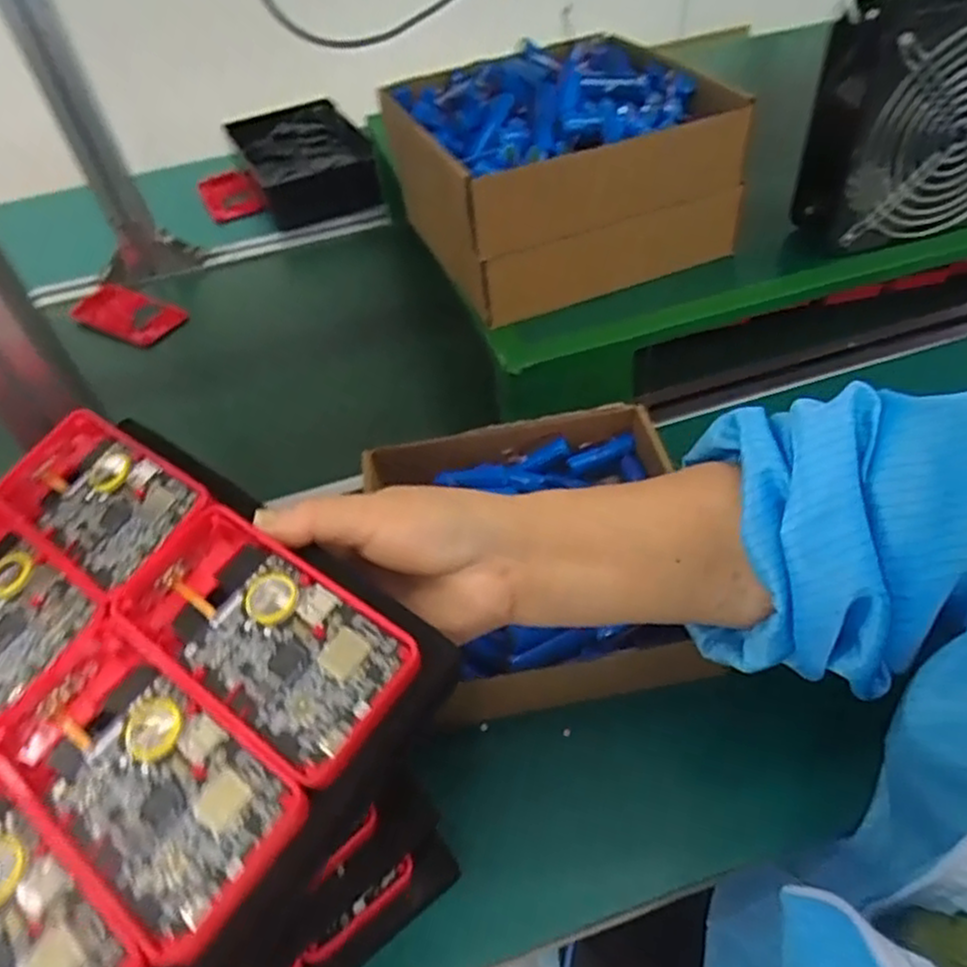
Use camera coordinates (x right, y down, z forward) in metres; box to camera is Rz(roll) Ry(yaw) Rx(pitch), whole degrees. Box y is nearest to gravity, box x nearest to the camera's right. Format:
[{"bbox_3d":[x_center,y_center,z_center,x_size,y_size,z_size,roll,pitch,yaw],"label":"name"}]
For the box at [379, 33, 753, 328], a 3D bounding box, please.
[{"bbox_3d":[0.051,-0.236,0.526,0.205,0.108,0.194,-21,49,-13],"label":"box"}]

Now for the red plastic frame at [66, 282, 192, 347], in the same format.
[{"bbox_3d":[-0.389,-0.184,0.769,0.136,0.015,0.074,20,52,22],"label":"red plastic frame"}]

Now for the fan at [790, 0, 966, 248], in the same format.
[{"bbox_3d":[0.301,-0.252,0.482,0.153,0.146,0.069,-13,48,-6],"label":"fan"}]

